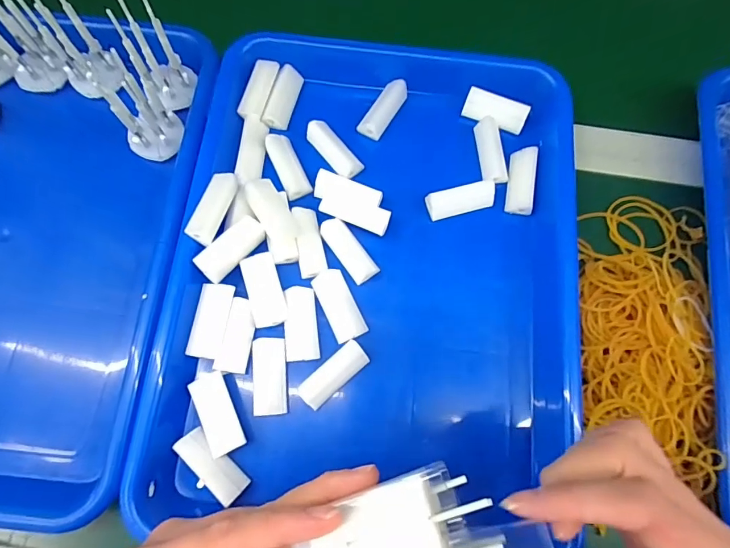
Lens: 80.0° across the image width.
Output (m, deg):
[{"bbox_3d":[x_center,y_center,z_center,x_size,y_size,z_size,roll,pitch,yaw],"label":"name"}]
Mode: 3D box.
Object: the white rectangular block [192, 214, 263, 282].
[{"bbox_3d":[-0.085,-0.017,0.276,0.017,0.011,0.047,39,67,8],"label":"white rectangular block"}]

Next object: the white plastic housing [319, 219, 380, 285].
[{"bbox_3d":[-0.011,-0.016,0.288,0.018,0.008,0.046,-37,78,-11],"label":"white plastic housing"}]

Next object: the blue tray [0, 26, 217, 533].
[{"bbox_3d":[-0.243,-0.014,0.292,0.247,0.051,0.332,5,74,0],"label":"blue tray"}]

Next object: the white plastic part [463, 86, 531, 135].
[{"bbox_3d":[0.095,-0.119,0.315,0.045,0.013,0.020,21,78,4],"label":"white plastic part"}]

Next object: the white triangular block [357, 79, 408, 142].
[{"bbox_3d":[0.014,-0.120,0.317,0.016,0.015,0.047,31,76,8],"label":"white triangular block"}]

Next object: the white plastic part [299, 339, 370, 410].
[{"bbox_3d":[-0.019,0.061,0.266,0.045,0.009,0.017,-42,79,-12],"label":"white plastic part"}]

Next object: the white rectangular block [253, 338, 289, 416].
[{"bbox_3d":[-0.058,0.062,0.266,0.020,0.006,0.045,-5,74,-3],"label":"white rectangular block"}]

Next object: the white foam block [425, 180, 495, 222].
[{"bbox_3d":[0.066,-0.051,0.301,0.046,0.011,0.017,-14,75,-5],"label":"white foam block"}]

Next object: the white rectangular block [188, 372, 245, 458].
[{"bbox_3d":[-0.086,0.081,0.253,0.020,0.007,0.044,-22,76,-7],"label":"white rectangular block"}]

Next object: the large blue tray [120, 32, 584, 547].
[{"bbox_3d":[0.008,-0.011,0.283,0.246,0.037,0.320,6,74,1],"label":"large blue tray"}]

